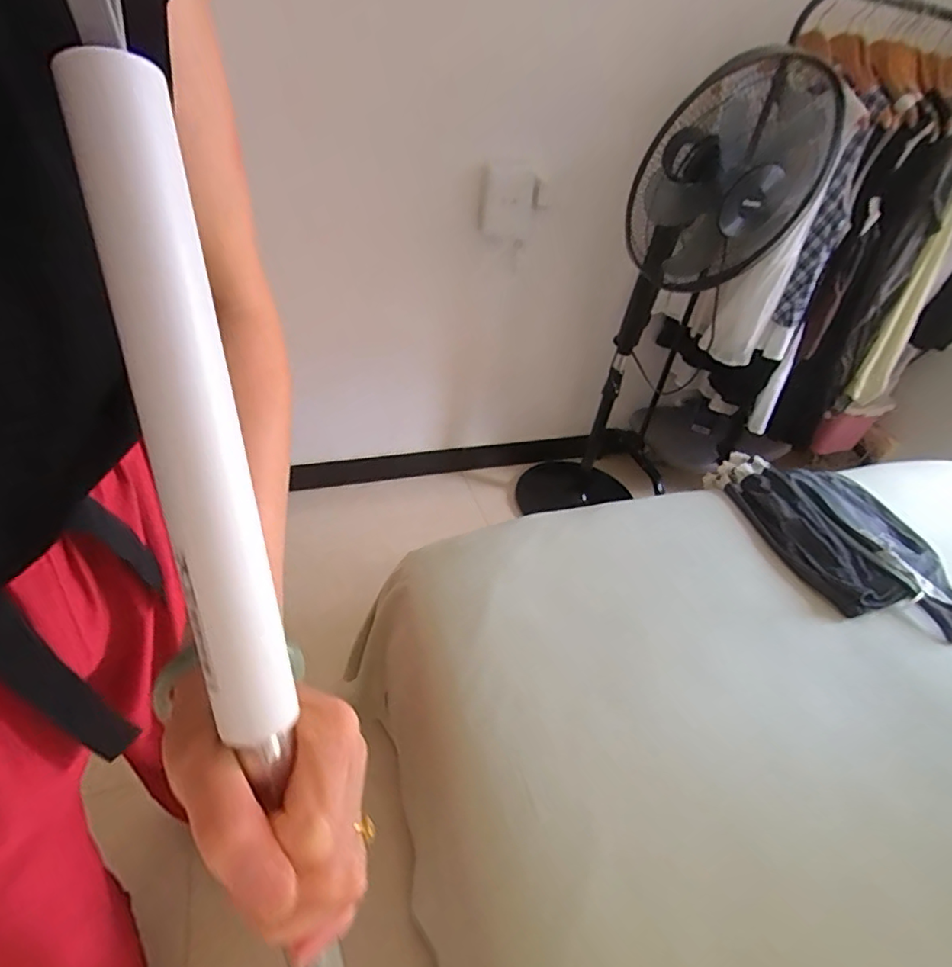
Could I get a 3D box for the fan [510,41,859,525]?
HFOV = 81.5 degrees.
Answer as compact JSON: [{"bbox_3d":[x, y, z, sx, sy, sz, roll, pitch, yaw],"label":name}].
[{"bbox_3d":[0.450,-0.362,1.410,0.429,1.137,0.349,-14,43,-24],"label":"fan"}]

